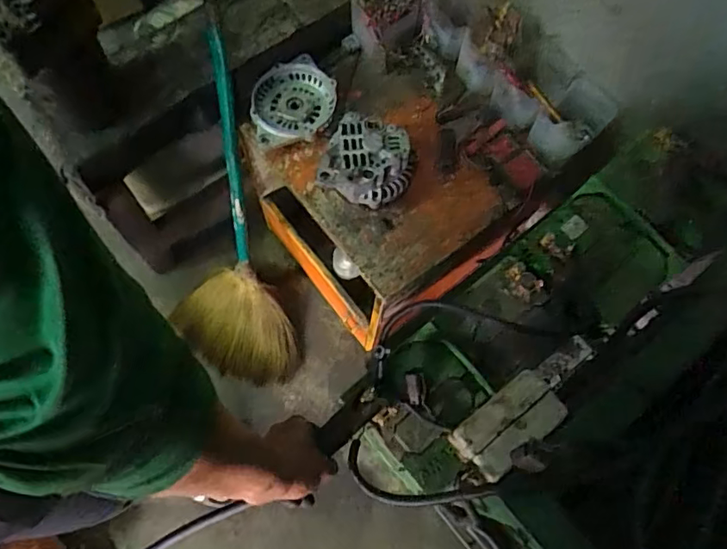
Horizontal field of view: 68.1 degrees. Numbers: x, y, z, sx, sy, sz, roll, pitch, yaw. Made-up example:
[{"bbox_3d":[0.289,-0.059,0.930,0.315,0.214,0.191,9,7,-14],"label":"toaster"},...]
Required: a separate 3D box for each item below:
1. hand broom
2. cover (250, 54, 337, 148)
[{"bbox_3d":[-0.255,-0.086,1.050,0.248,0.740,0.160,7,41,2],"label":"hand broom"},{"bbox_3d":[-0.118,-0.296,0.906,0.138,0.034,0.146,-11,69,-5],"label":"cover"}]

